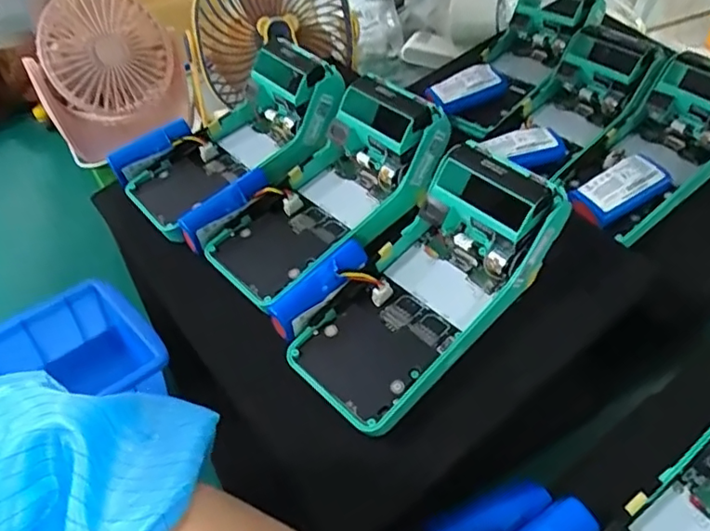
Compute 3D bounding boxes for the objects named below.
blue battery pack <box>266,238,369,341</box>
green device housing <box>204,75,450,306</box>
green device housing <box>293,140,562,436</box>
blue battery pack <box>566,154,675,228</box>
[{"bbox_3d":[-0.019,0.012,0.344,0.073,0.021,0.020,-42,61,-18],"label":"blue battery pack"},{"bbox_3d":[-0.017,-0.046,0.389,0.169,0.054,0.086,-42,58,-4],"label":"green device housing"},{"bbox_3d":[0.043,0.015,0.339,0.075,0.053,0.166,39,83,28],"label":"green device housing"},{"bbox_3d":[0.194,-0.056,0.419,0.071,0.016,0.035,-28,53,-7],"label":"blue battery pack"}]

